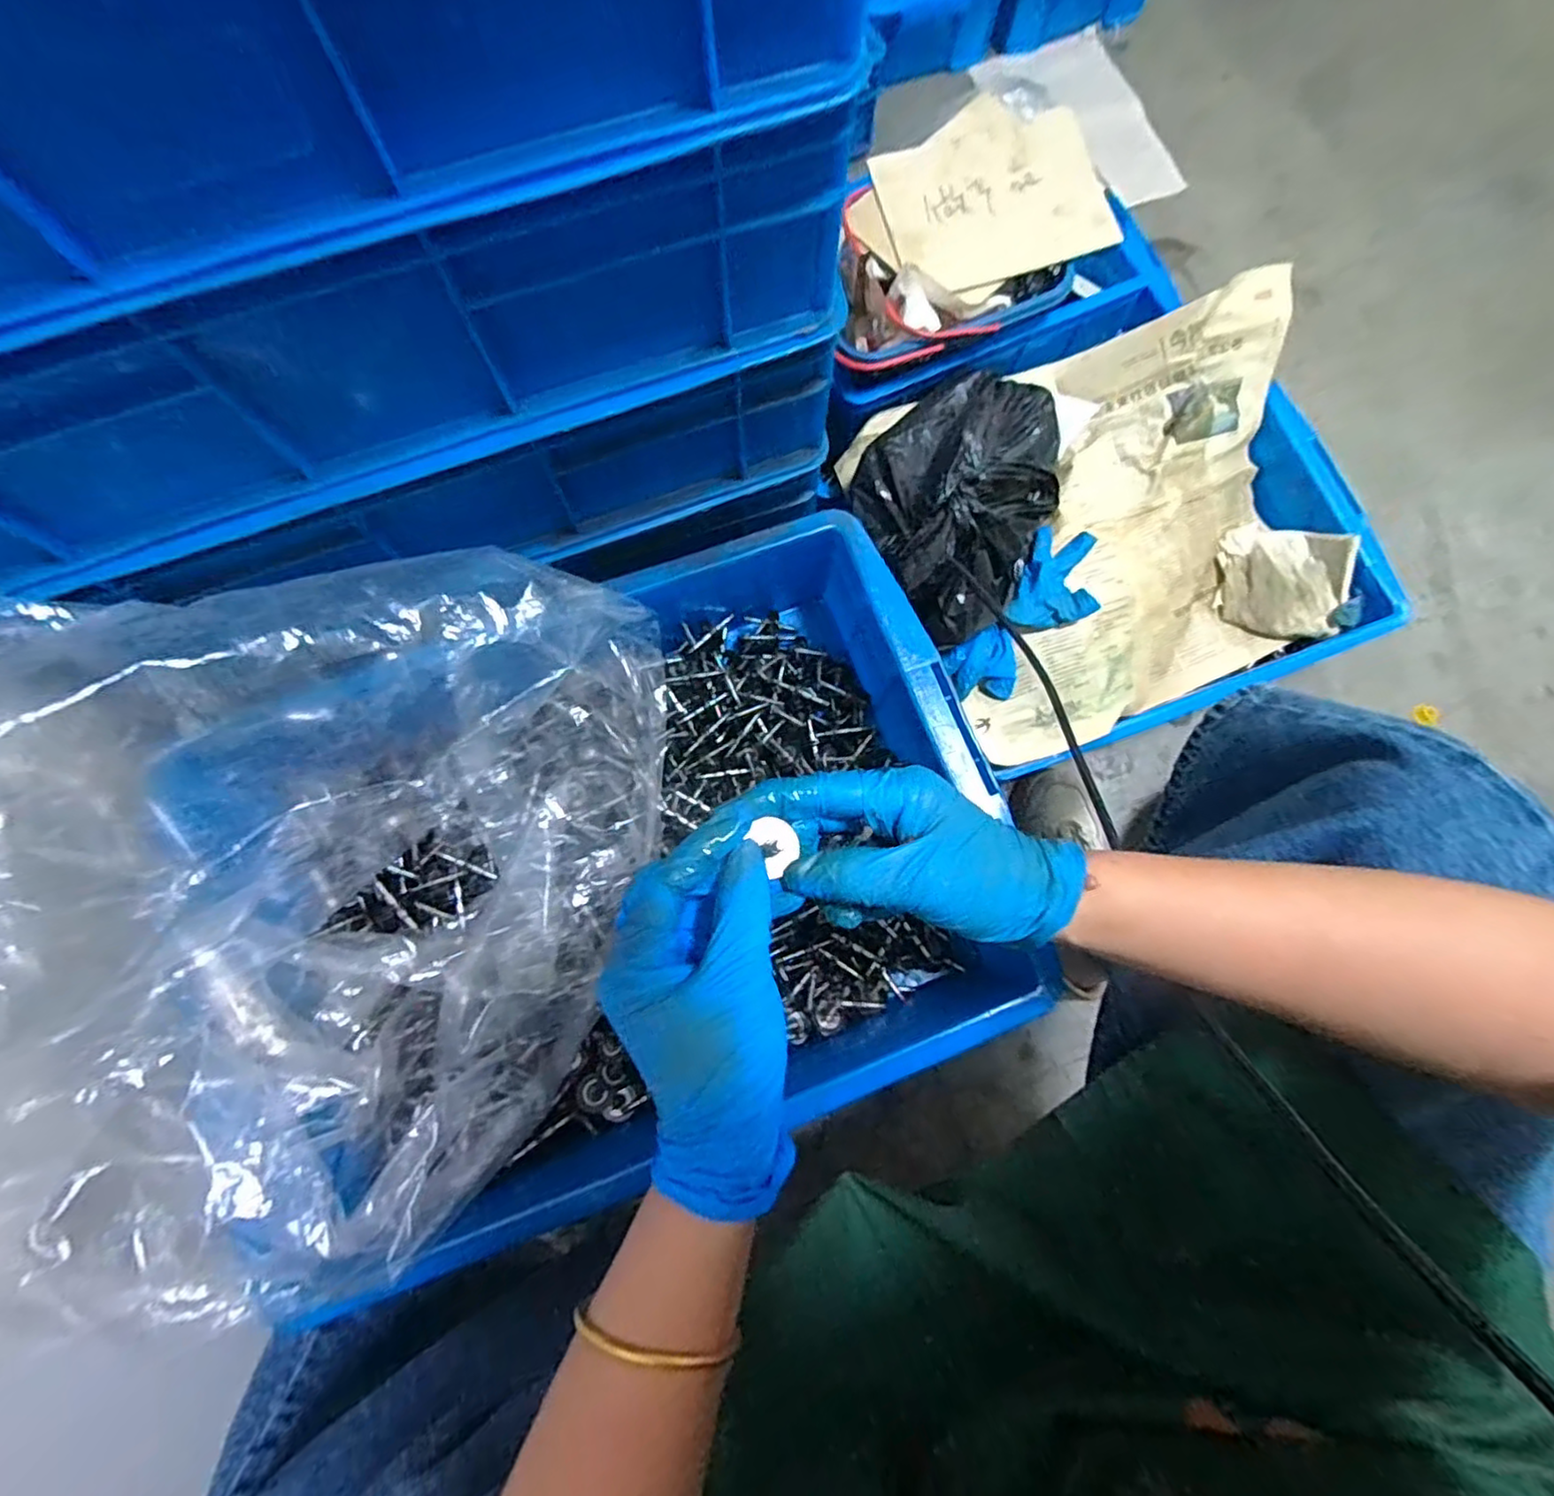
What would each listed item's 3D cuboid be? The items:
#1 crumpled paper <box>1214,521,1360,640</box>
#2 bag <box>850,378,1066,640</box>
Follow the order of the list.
[{"bbox_3d":[0.572,-0.193,0.746,0.129,0.037,0.132,7,85,20],"label":"crumpled paper"},{"bbox_3d":[0.176,-0.234,0.603,0.237,0.113,0.185,-43,82,-8],"label":"bag"}]

